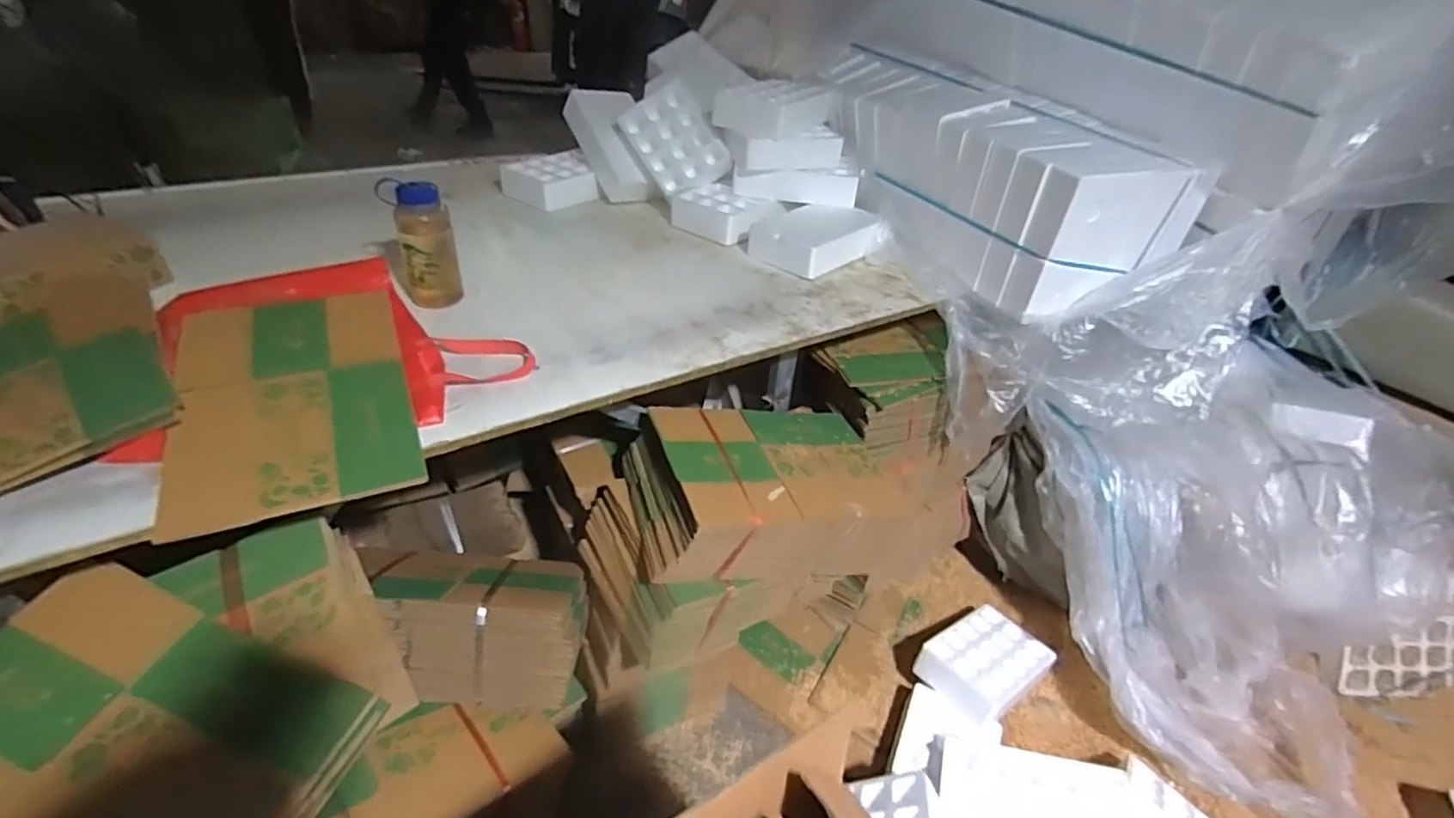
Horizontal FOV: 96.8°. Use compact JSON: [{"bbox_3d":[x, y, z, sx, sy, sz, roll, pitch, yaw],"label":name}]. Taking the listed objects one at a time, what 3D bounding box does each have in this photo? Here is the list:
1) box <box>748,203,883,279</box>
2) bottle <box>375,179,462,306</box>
[{"bbox_3d":[0.184,-0.398,1.475,0.205,0.081,0.271,31,45,31],"label":"box"},{"bbox_3d":[-0.518,-0.277,1.112,0.087,0.208,0.069,-6,38,-13],"label":"bottle"}]

